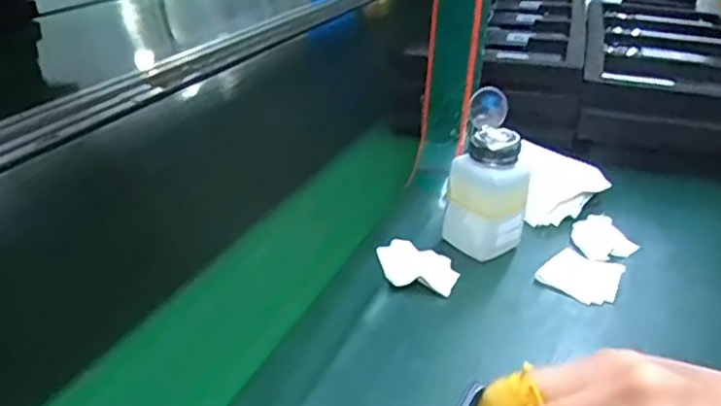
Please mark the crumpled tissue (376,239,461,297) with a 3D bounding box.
[{"bbox_3d":[0.046,0.053,0.529,0.065,0.014,0.057,7,29,7],"label":"crumpled tissue"}]

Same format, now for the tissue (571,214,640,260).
[{"bbox_3d":[0.215,0.030,0.568,0.055,0.026,0.036,12,30,15],"label":"tissue"}]

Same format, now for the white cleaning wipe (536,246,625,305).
[{"bbox_3d":[0.180,0.057,0.524,0.058,0.016,0.050,24,35,32],"label":"white cleaning wipe"}]

